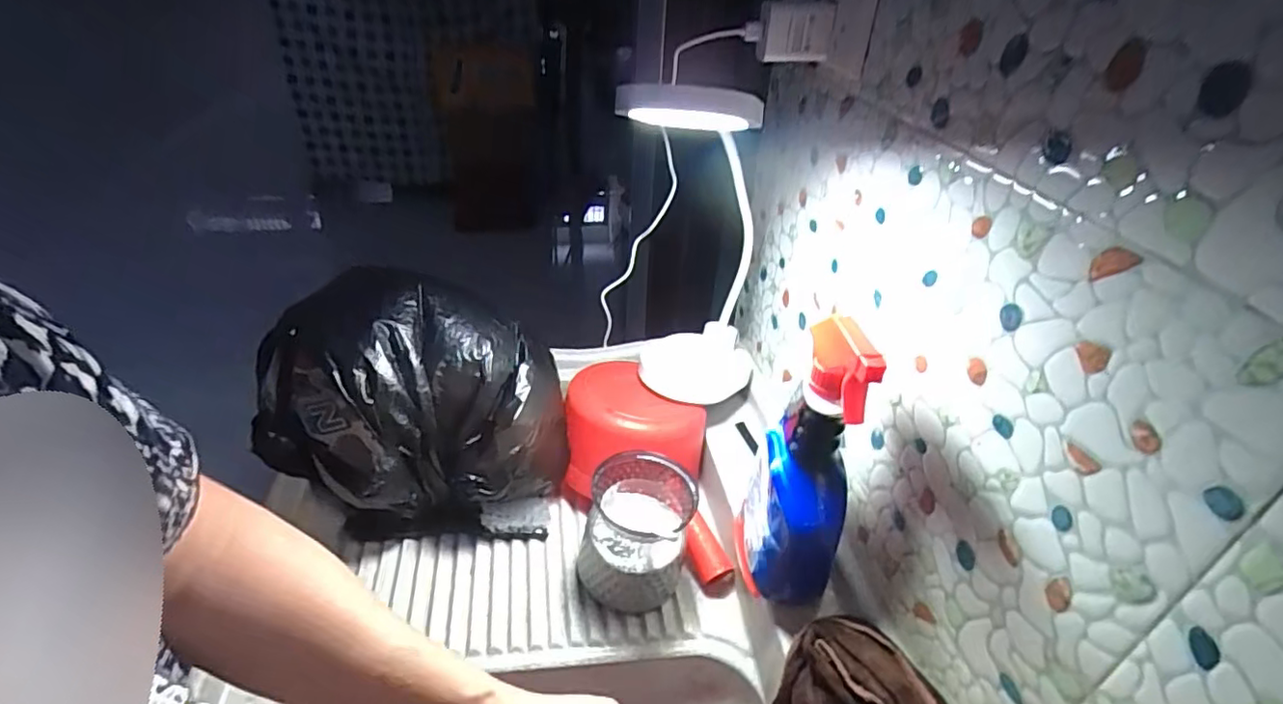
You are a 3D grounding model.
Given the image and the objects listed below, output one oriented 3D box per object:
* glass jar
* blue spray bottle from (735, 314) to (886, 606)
[{"bbox_3d":[-0.004,0.179,0.607,0.095,0.118,0.109,14,38,14],"label":"glass jar"},{"bbox_3d":[0.132,0.097,0.499,0.062,0.278,0.099,0,37,-5],"label":"blue spray bottle"}]

